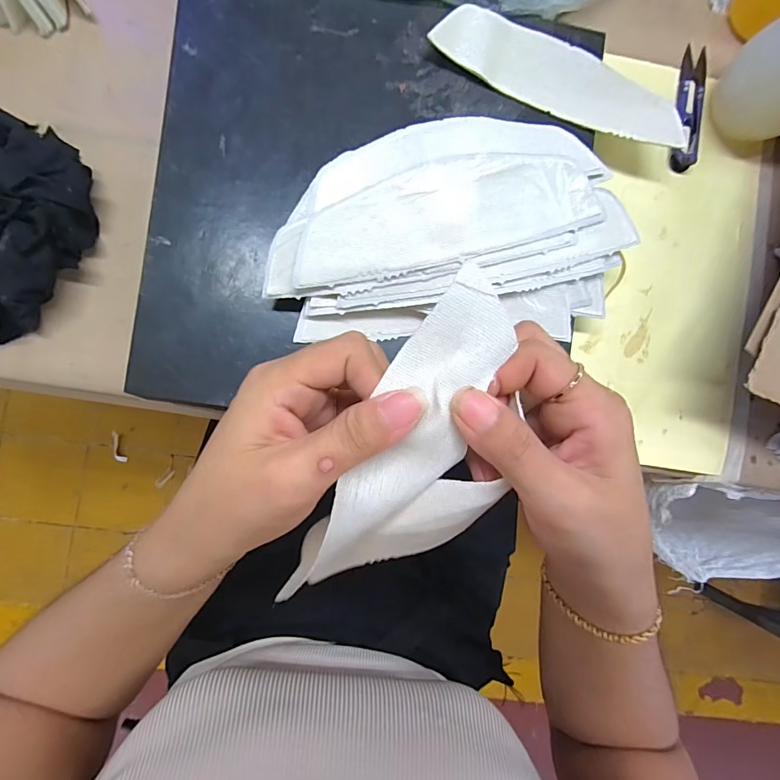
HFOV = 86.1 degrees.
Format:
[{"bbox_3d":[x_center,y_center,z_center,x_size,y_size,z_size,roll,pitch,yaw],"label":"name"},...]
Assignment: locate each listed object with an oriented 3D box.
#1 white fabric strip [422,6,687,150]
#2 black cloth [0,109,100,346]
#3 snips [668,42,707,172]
[{"bbox_3d":[0.122,-0.220,0.292,0.183,0.014,0.046,17,90,-7],"label":"white fabric strip"},{"bbox_3d":[-0.253,-0.100,0.270,0.086,0.045,0.150,29,87,-3],"label":"black cloth"},{"bbox_3d":[0.238,-0.224,0.330,0.020,0.009,0.100,9,88,-4],"label":"snips"}]

